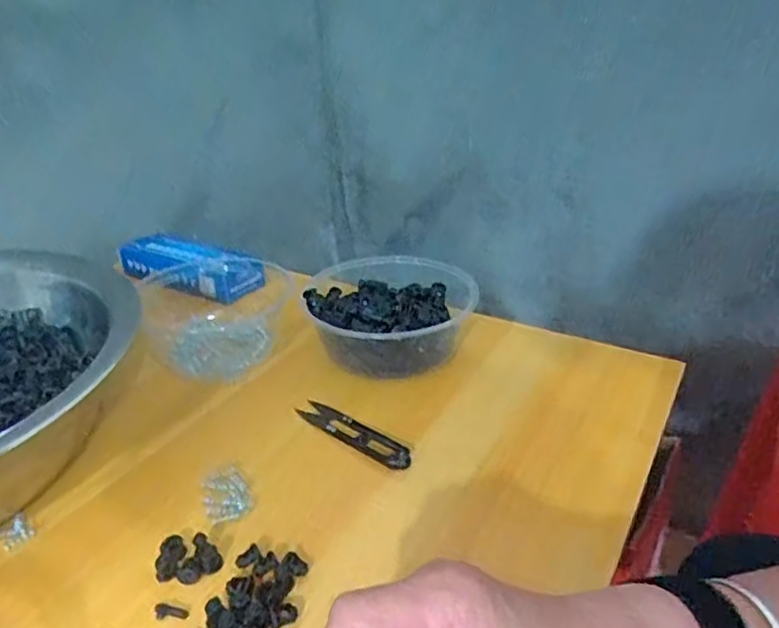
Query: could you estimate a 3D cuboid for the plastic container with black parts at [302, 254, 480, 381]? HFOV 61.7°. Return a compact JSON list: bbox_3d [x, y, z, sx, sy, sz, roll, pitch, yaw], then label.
[{"bbox_3d":[-0.011,0.000,0.543,0.134,0.062,0.147,-1,27,1],"label":"plastic container with black parts"}]

